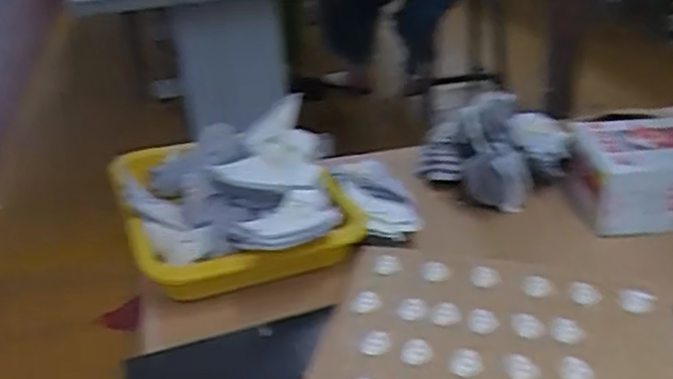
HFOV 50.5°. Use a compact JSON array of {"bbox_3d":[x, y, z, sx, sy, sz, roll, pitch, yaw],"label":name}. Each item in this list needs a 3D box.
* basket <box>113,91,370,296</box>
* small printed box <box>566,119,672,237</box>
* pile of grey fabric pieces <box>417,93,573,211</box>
[{"bbox_3d":[-0.099,-0.010,0.653,0.190,0.083,0.249,-15,30,-19],"label":"basket"},{"bbox_3d":[0.305,-0.015,0.657,0.159,0.074,0.099,-2,29,3],"label":"small printed box"},{"bbox_3d":[0.153,-0.043,0.728,0.116,0.081,0.130,-24,34,-32],"label":"pile of grey fabric pieces"}]

